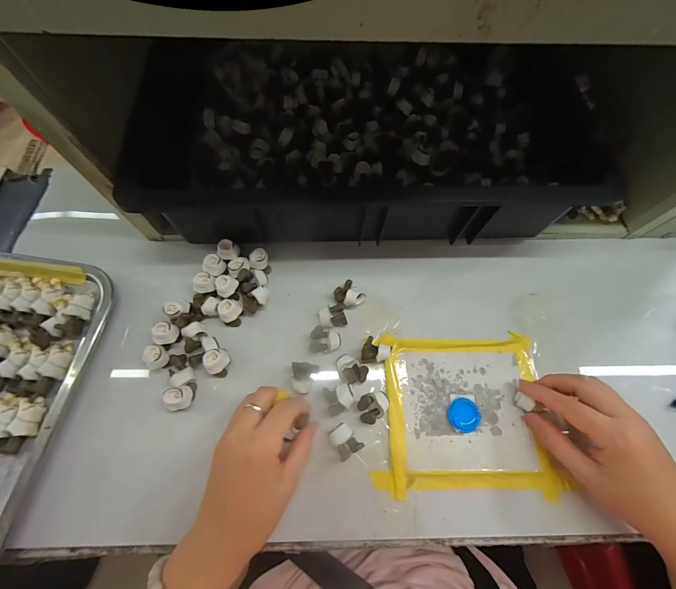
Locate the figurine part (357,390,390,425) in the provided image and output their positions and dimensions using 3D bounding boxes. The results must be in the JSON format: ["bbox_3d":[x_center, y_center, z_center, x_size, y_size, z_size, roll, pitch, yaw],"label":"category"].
[{"bbox_3d":[0.034,0.104,0.281,0.030,0.019,0.025,-15,70,-8],"label":"figurine part"}]

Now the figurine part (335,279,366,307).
[{"bbox_3d":[0.012,0.001,0.321,0.026,0.021,0.029,-36,74,-15],"label":"figurine part"}]

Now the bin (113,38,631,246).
[{"bbox_3d":[0.042,-0.201,0.361,0.525,0.096,0.300,-1,69,-3],"label":"bin"}]

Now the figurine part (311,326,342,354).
[{"bbox_3d":[-0.012,0.047,0.302,0.029,0.022,0.022,11,68,2],"label":"figurine part"}]

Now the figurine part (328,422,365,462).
[{"bbox_3d":[0.006,0.130,0.270,0.022,0.018,0.027,-29,72,-13],"label":"figurine part"}]

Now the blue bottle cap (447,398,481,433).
[{"bbox_3d":[0.119,0.114,0.286,0.028,0.009,0.029,1,68,-2],"label":"blue bottle cap"}]

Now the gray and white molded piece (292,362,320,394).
[{"bbox_3d":[-0.031,0.080,0.290,0.024,0.017,0.027,0,68,-2],"label":"gray and white molded piece"}]

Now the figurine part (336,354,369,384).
[{"bbox_3d":[0.013,0.074,0.295,0.032,0.017,0.024,32,71,10],"label":"figurine part"}]

